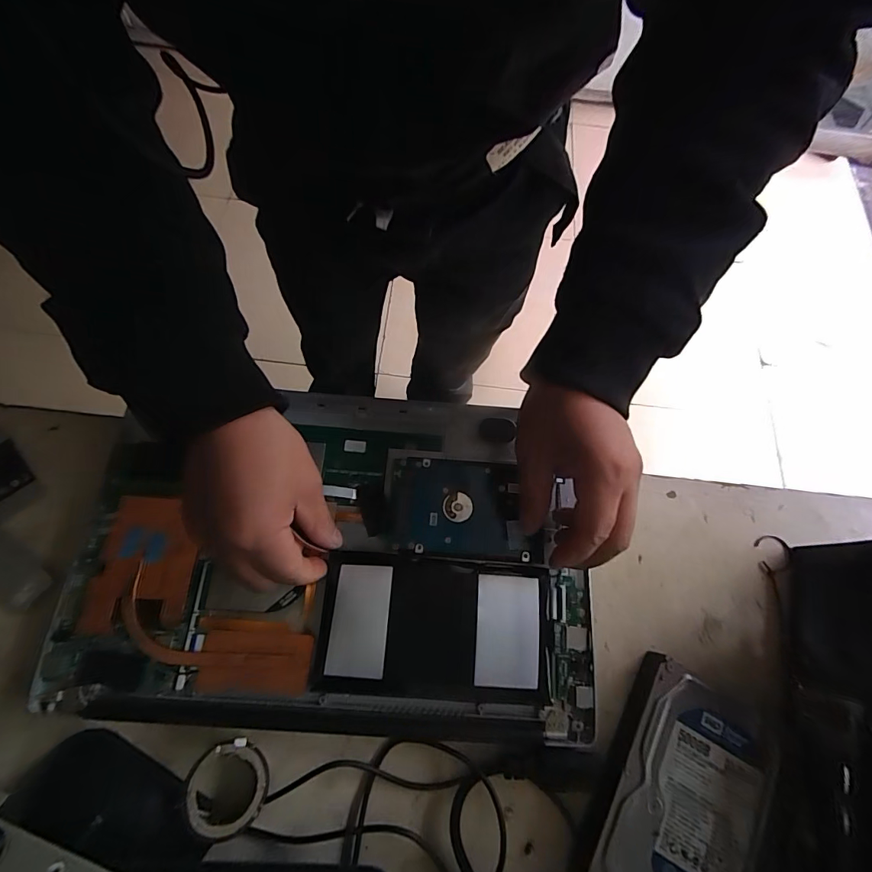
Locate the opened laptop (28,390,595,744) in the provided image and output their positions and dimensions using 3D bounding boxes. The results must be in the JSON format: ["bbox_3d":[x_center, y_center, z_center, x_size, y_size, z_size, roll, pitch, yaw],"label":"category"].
[{"bbox_3d":[-0.069,0.079,0.305,0.343,0.025,0.227,3,67,-1],"label":"opened laptop"}]

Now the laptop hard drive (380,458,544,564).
[{"bbox_3d":[0.020,0.054,0.315,0.117,0.013,0.069,5,67,-1],"label":"laptop hard drive"}]

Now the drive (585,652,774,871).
[{"bbox_3d":[0.151,0.223,0.264,0.085,0.024,0.138,27,69,9],"label":"drive"}]

